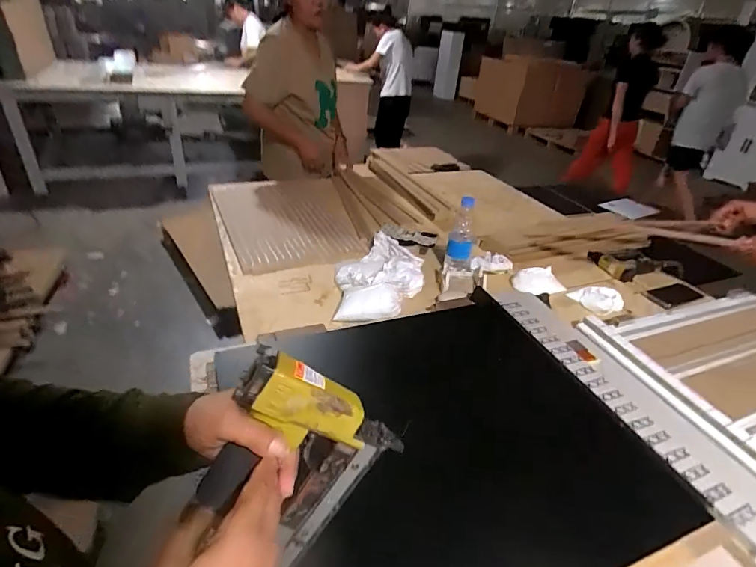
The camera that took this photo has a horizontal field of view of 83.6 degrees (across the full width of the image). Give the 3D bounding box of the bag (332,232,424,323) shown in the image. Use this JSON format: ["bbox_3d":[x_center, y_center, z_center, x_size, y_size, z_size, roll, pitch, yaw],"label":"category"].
[{"bbox_3d":[0.001,-0.012,1.046,0.219,0.077,0.320,5,33,2],"label":"bag"}]

